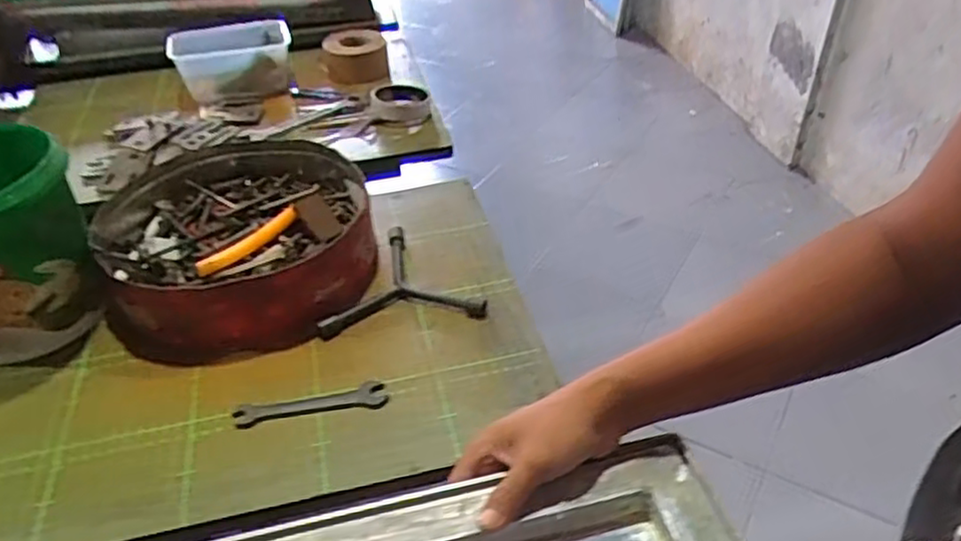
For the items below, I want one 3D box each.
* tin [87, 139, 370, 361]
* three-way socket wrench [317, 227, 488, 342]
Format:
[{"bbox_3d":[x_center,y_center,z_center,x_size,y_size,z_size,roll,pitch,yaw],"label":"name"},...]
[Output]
[{"bbox_3d":[-0.243,-0.031,0.717,0.262,0.068,0.269,-16,40,-15],"label":"tin"},{"bbox_3d":[-0.082,0.005,0.702,0.153,0.013,0.142,-8,38,-6],"label":"three-way socket wrench"}]

